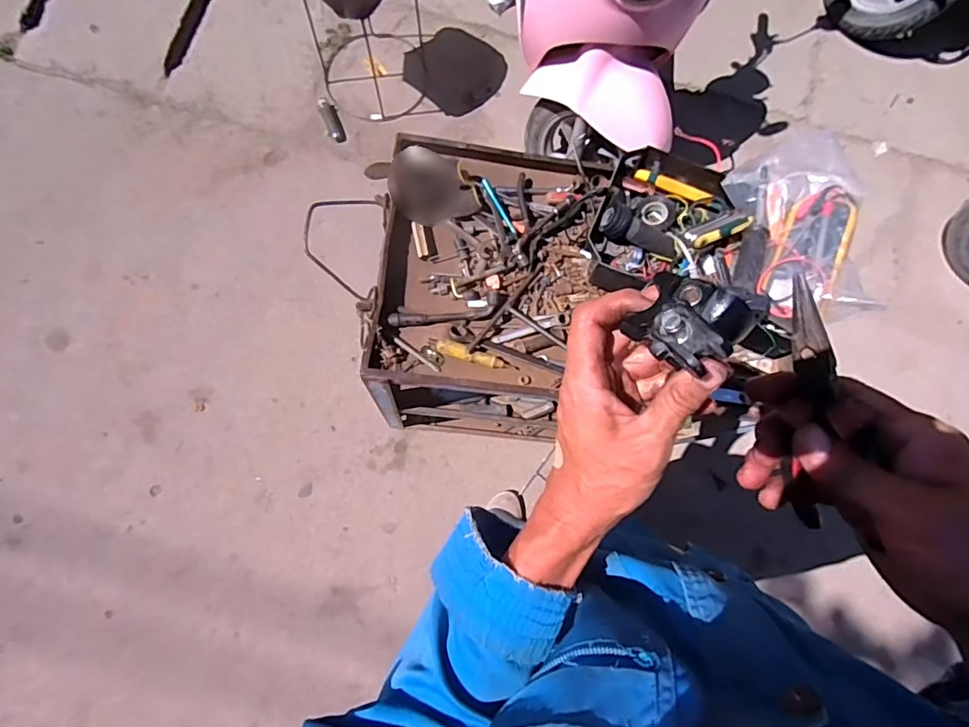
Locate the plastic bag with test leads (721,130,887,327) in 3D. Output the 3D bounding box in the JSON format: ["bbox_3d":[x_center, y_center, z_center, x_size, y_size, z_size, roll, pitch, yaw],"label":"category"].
[{"bbox_3d":[0.448,-0.189,0.696,0.152,0.076,0.272,-17,73,24],"label":"plastic bag with test leads"}]

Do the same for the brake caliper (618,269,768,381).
[{"bbox_3d":[0.114,-0.029,0.265,0.068,0.031,0.052,-40,80,-11],"label":"brake caliper"}]

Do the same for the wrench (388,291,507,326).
[{"bbox_3d":[-0.052,-0.076,0.757,0.179,0.023,0.033,-15,76,-6],"label":"wrench"}]

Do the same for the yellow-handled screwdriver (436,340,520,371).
[{"bbox_3d":[-0.010,-0.009,0.753,0.124,0.018,0.021,16,75,2],"label":"yellow-handled screwdriver"}]

